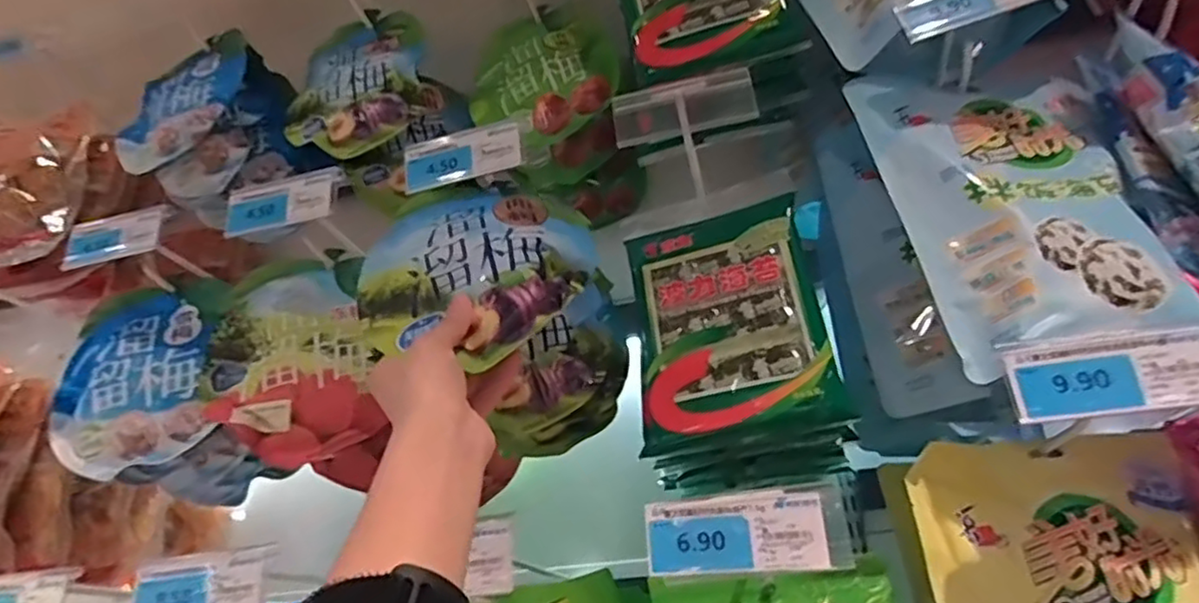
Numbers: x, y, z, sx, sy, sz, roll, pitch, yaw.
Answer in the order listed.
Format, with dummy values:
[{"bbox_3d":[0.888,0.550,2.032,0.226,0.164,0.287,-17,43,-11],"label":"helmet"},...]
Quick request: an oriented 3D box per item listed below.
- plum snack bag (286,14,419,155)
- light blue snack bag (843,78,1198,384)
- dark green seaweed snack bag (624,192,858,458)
[{"bbox_3d":[-0.257,-0.237,0.698,0.142,0.181,0.035,-11,-25,16],"label":"plum snack bag"},{"bbox_3d":[0.273,-0.071,0.434,0.147,0.245,0.031,-10,-37,1],"label":"light blue snack bag"},{"bbox_3d":[0.095,0.012,0.497,0.142,0.181,0.028,-13,-25,19],"label":"dark green seaweed snack bag"}]

